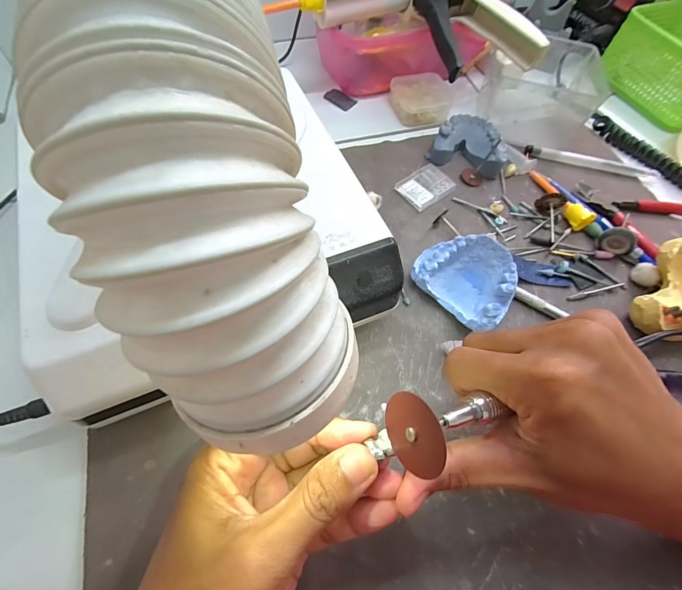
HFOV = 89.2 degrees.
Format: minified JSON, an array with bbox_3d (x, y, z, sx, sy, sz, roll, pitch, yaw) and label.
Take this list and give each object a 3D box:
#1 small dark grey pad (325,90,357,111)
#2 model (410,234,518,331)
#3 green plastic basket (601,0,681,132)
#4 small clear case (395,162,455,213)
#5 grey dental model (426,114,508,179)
[{"bbox_3d":[-0.001,-0.210,0.369,0.033,0.004,0.021,34,66,14],"label":"small dark grey pad"},{"bbox_3d":[0.091,-0.012,0.248,0.050,0.037,0.069,-40,71,-21],"label":"model"},{"bbox_3d":[0.389,-0.261,0.387,0.134,0.059,0.128,-21,65,-14],"label":"green plastic basket"},{"bbox_3d":[0.075,-0.097,0.309,0.045,0.006,0.035,-35,69,-19],"label":"small clear case"},{"bbox_3d":[0.122,-0.142,0.327,0.065,0.023,0.052,21,63,7],"label":"grey dental model"}]

